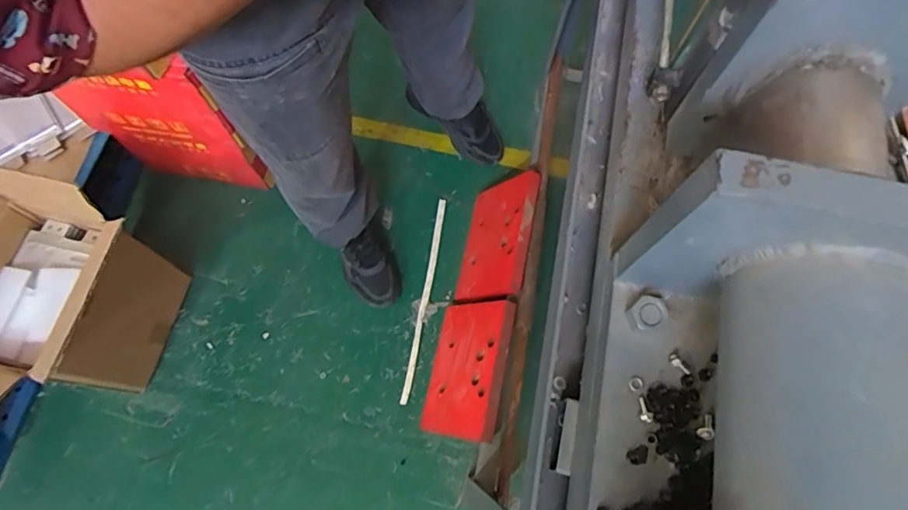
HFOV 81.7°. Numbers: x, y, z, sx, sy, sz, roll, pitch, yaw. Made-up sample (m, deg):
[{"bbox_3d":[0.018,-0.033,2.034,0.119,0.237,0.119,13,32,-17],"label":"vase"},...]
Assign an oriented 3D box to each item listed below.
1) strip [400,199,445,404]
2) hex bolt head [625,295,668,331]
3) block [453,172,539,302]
[{"bbox_3d":[-0.068,0.094,1.217,0.019,0.011,0.488,10,70,1],"label":"strip"},{"bbox_3d":[0.143,0.042,0.389,0.026,0.016,0.025,-10,71,-6],"label":"hex bolt head"},{"bbox_3d":[0.090,-0.039,1.173,0.028,0.214,0.277,21,70,-32],"label":"block"}]

